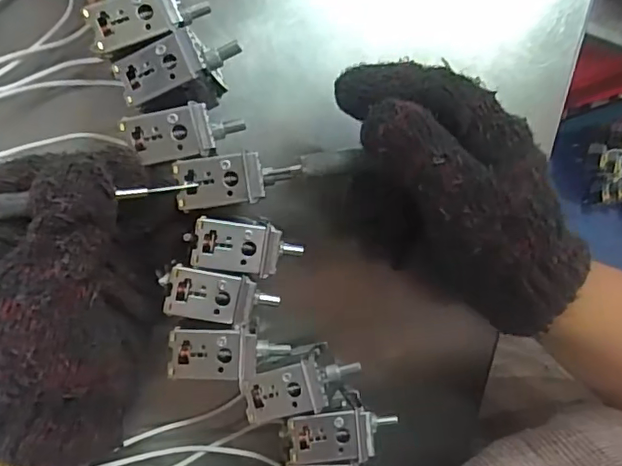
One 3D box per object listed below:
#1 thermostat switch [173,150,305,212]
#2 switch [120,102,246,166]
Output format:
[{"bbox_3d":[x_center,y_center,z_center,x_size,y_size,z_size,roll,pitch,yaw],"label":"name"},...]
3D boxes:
[{"bbox_3d":[-0.033,-0.024,0.253,0.053,0.015,0.022,-7,90,-7],"label":"thermostat switch"},{"bbox_3d":[-0.056,-0.044,0.251,0.051,0.017,0.022,-9,90,-7],"label":"switch"}]

